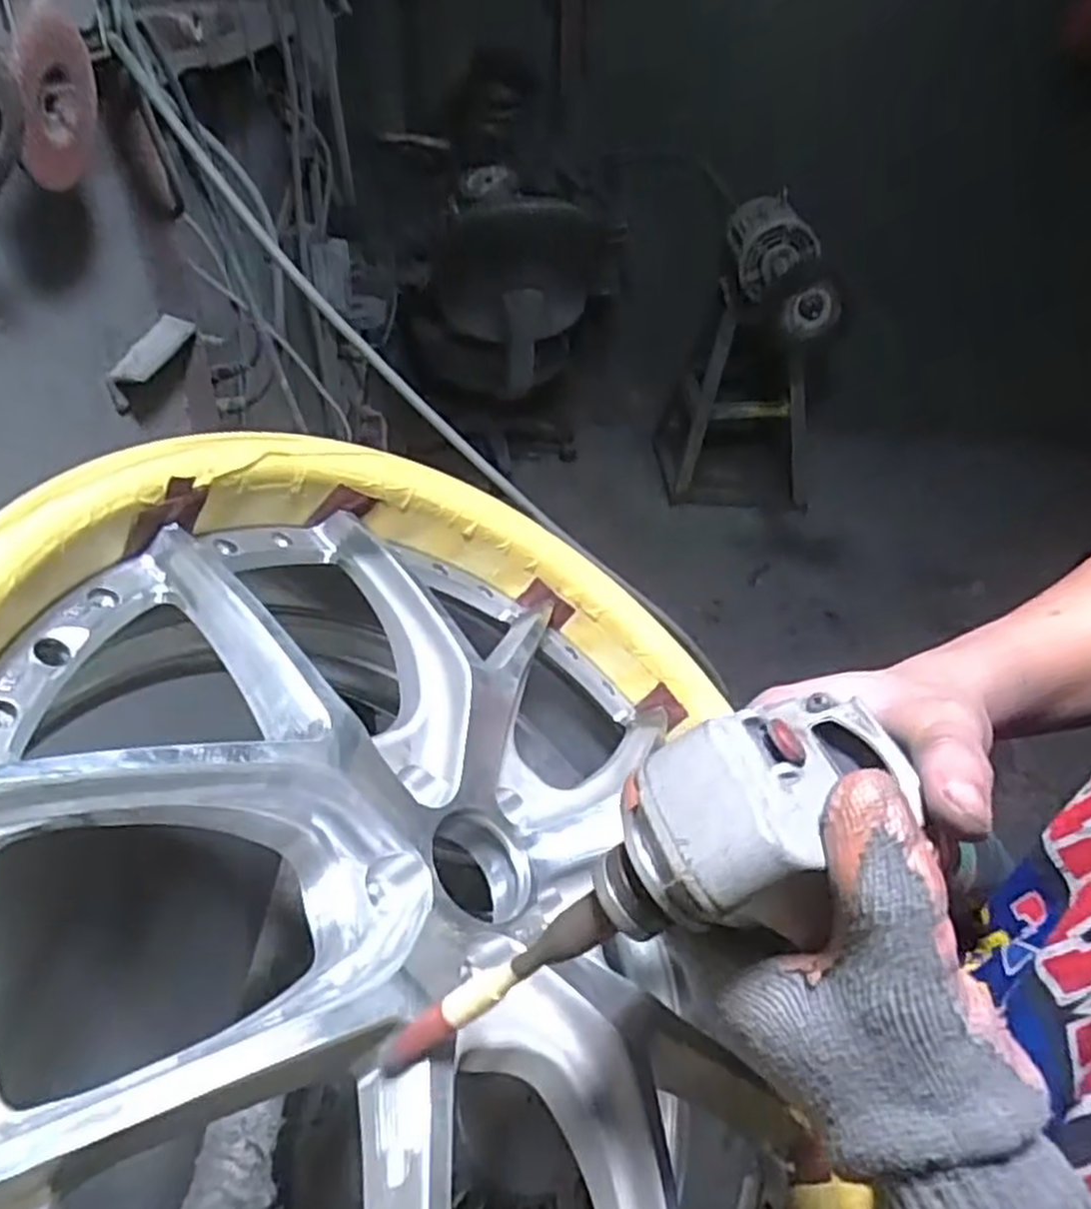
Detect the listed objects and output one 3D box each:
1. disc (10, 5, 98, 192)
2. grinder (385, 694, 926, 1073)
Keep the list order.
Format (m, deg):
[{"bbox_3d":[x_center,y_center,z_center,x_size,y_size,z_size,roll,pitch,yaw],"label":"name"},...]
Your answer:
[{"bbox_3d":[-0.306,-0.310,0.491,0.017,0.078,0.096,10,84,-2],"label":"disc"},{"bbox_3d":[0.022,0.105,0.261,0.059,0.203,0.061,32,24,-38],"label":"grinder"}]

